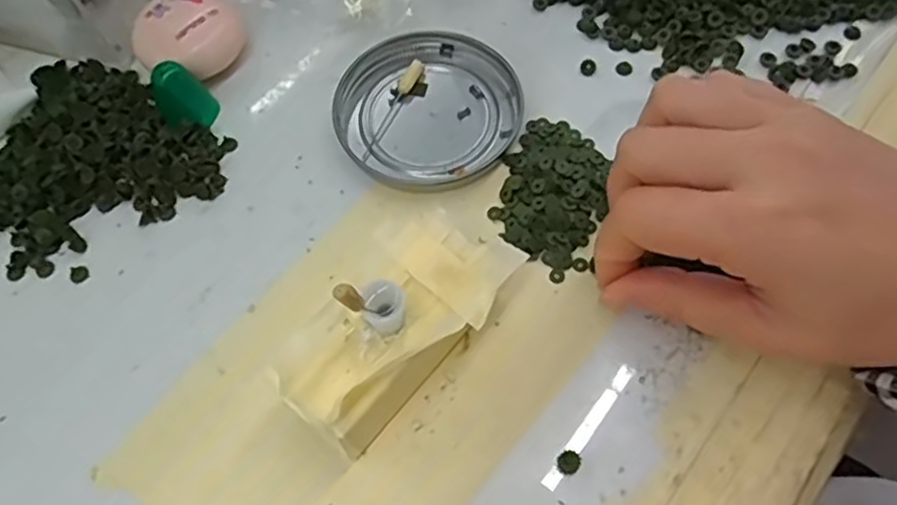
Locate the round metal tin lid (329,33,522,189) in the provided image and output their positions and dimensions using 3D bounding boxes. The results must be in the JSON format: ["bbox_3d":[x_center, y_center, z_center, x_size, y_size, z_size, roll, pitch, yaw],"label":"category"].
[{"bbox_3d":[-0.009,-0.063,0.301,0.080,0.008,0.071,-7,64,-1],"label":"round metal tin lid"}]

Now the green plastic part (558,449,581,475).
[{"bbox_3d":[0.041,0.071,0.236,0.008,0.004,0.008,-1,64,2],"label":"green plastic part"}]

